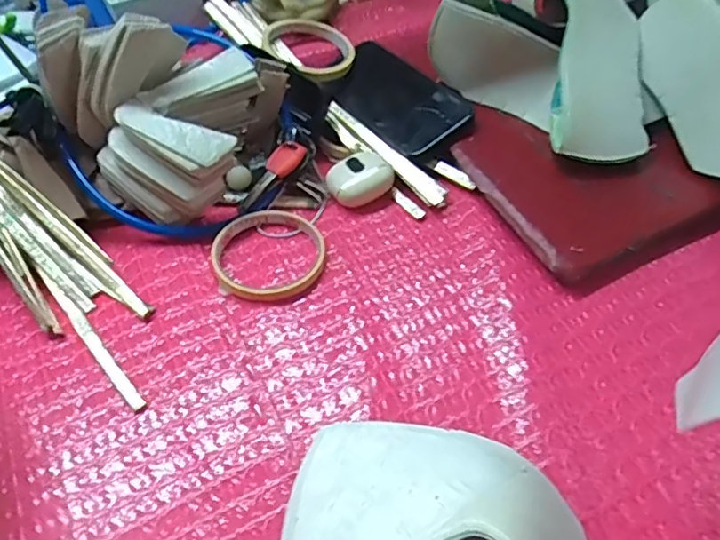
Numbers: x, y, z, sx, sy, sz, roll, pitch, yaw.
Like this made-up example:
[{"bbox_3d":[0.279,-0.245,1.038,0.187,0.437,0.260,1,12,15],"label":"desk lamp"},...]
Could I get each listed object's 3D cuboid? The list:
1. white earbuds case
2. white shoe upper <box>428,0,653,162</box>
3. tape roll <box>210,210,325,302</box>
[{"bbox_3d":[0.001,-0.077,0.488,0.053,0.026,0.035,-26,54,-19],"label":"white earbuds case"},{"bbox_3d":[0.183,-0.188,0.506,0.155,0.080,0.208,-29,55,-21],"label":"white shoe upper"},{"bbox_3d":[-0.071,-0.012,0.445,0.084,0.011,0.082,-1,50,1],"label":"tape roll"}]

